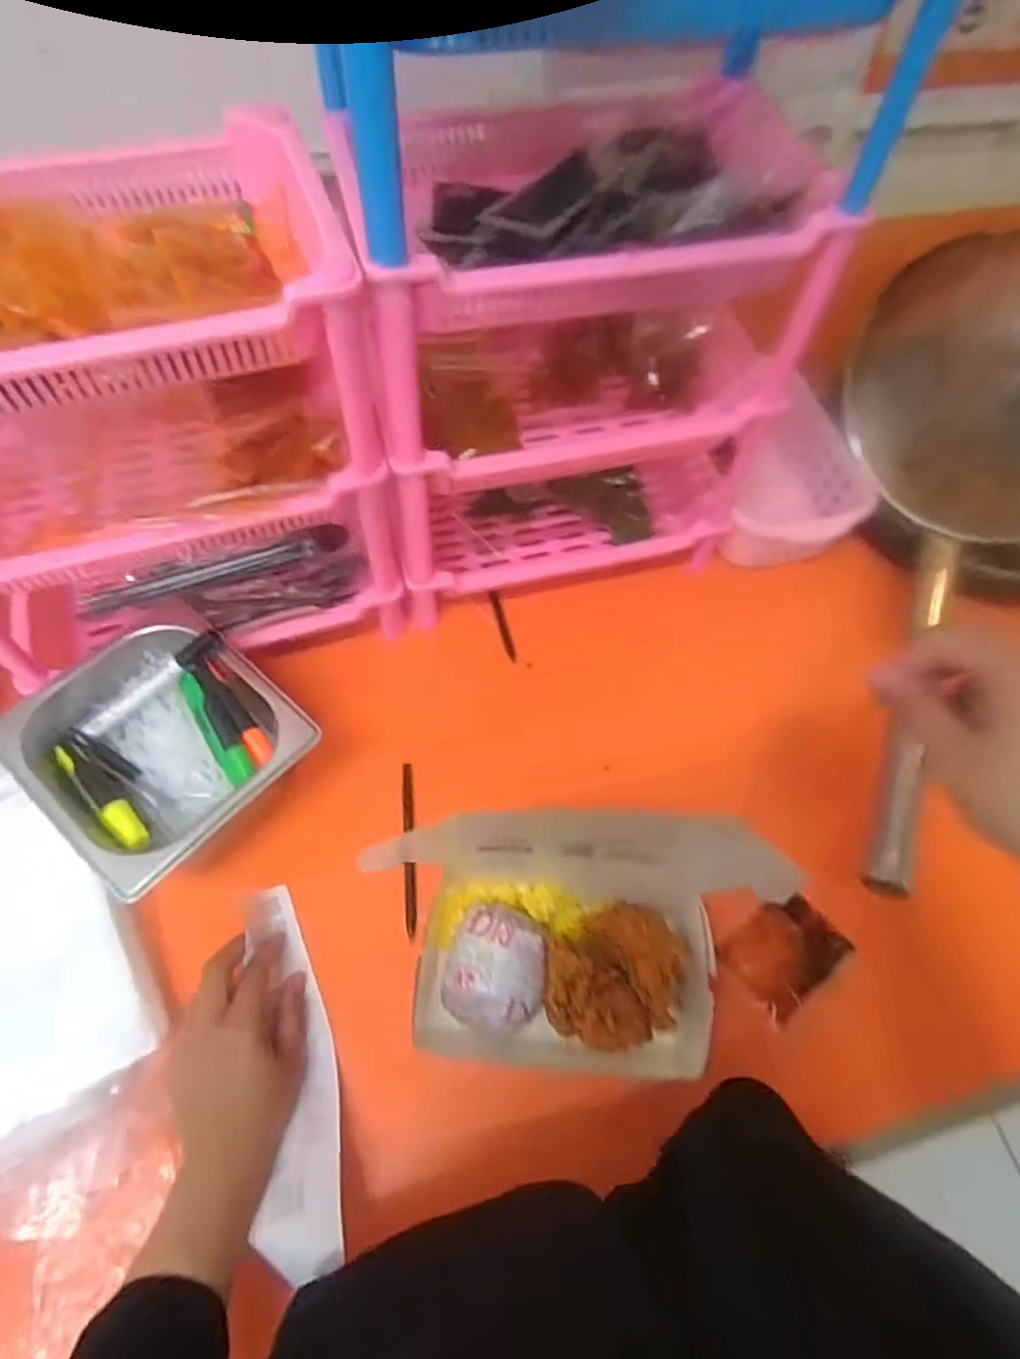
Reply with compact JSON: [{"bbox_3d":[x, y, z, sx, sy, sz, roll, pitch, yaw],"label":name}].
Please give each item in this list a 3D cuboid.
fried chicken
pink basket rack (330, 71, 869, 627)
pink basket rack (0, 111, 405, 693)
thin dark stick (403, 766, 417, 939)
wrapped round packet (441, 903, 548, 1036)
[{"bbox_3d":[0.076,0.202,0.502,0.112,0.056,0.086,-22,64,-14],"label":"fried chicken"},{"bbox_3d":[0.036,-0.268,0.607,0.327,0.334,0.268,-10,62,-9],"label":"pink basket rack"},{"bbox_3d":[-0.258,-0.157,0.526,0.305,0.330,0.202,-14,63,-11],"label":"pink basket rack"},{"bbox_3d":[-0.080,0.133,0.576,0.010,0.011,0.138,-3,61,-5],"label":"thin dark stick"},{"bbox_3d":[-0.009,0.197,0.499,0.065,0.037,0.082,10,61,2],"label":"wrapped round packet"}]

